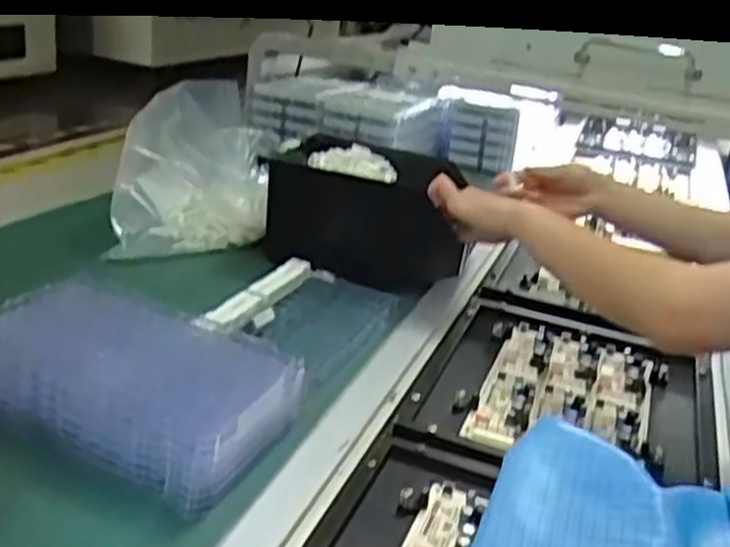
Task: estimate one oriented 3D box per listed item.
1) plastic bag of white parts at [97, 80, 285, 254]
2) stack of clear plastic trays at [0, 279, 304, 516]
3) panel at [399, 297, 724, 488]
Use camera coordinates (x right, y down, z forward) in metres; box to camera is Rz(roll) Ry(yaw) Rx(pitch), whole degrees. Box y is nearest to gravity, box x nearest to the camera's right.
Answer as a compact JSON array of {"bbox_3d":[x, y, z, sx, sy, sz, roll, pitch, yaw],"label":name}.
[{"bbox_3d":[-0.190,-0.117,0.865,0.158,0.173,0.130,7,19,0],"label":"plastic bag of white parts"},{"bbox_3d":[-0.165,0.072,0.558,0.218,0.066,0.134,13,20,18],"label":"stack of clear plastic trays"},{"bbox_3d":[0.180,0.114,0.696,0.249,0.037,0.284,12,20,15],"label":"panel"}]

